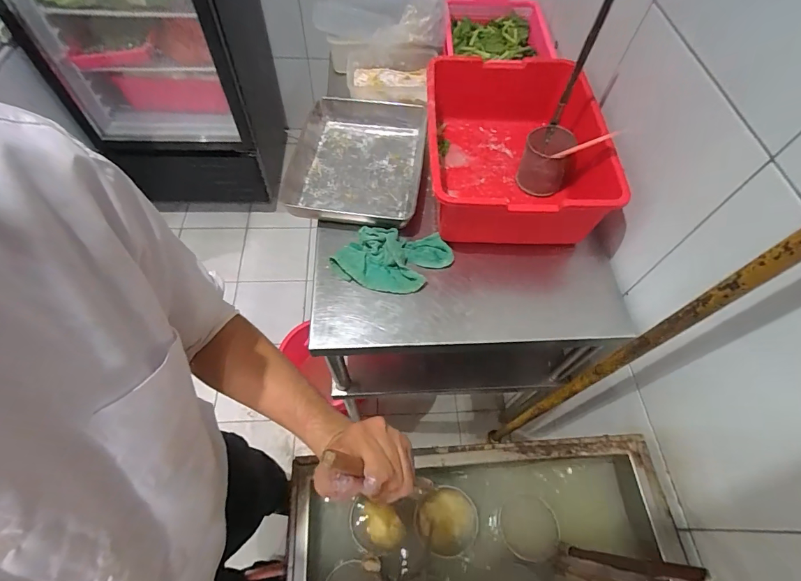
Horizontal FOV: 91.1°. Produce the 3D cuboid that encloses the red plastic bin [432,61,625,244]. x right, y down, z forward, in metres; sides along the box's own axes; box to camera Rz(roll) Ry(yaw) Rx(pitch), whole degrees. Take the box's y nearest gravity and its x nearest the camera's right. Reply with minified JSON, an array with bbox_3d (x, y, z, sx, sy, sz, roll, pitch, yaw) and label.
[{"bbox_3d":[0.231,-0.299,0.843,0.351,0.162,0.437,5,60,0],"label":"red plastic bin"}]

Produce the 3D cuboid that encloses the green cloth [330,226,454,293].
[{"bbox_3d":[-0.017,-0.064,0.770,0.239,0.043,0.128,2,60,-2],"label":"green cloth"}]

